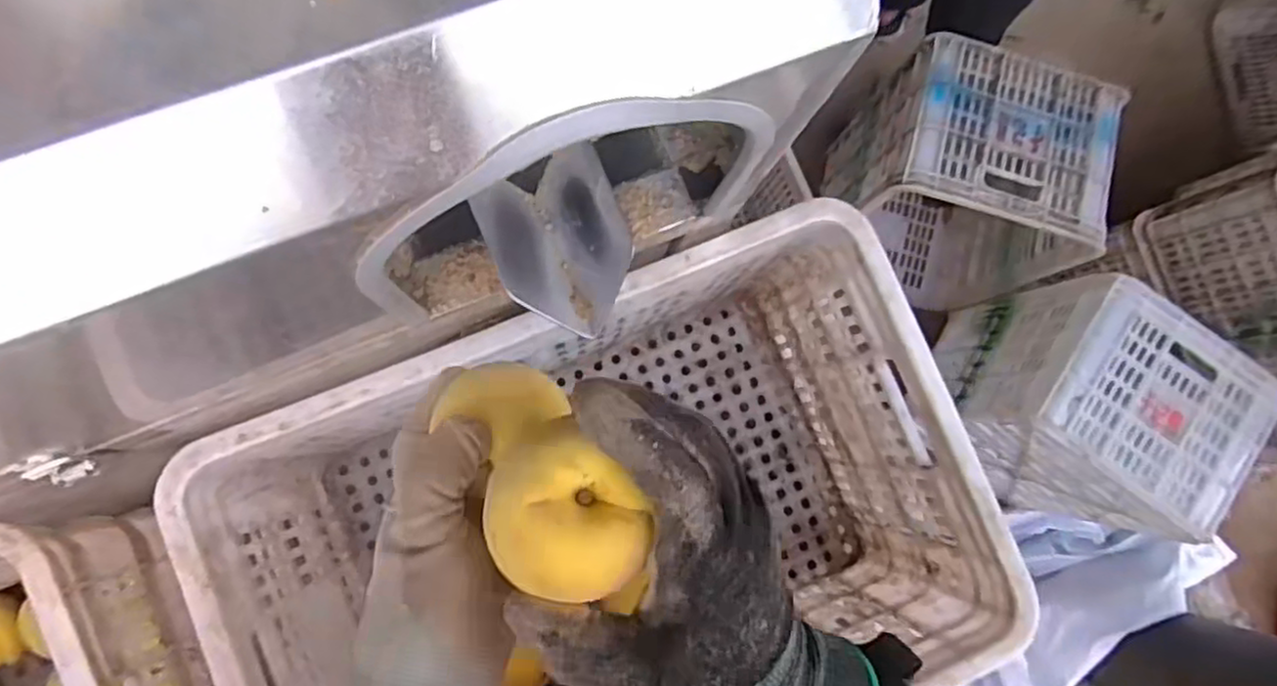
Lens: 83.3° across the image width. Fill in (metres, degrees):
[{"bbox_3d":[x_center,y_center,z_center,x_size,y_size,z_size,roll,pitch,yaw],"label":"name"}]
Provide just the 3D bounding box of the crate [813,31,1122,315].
[{"bbox_3d":[0.607,-0.292,1.441,0.393,0.580,0.290,15,82,-3],"label":"crate"}]

